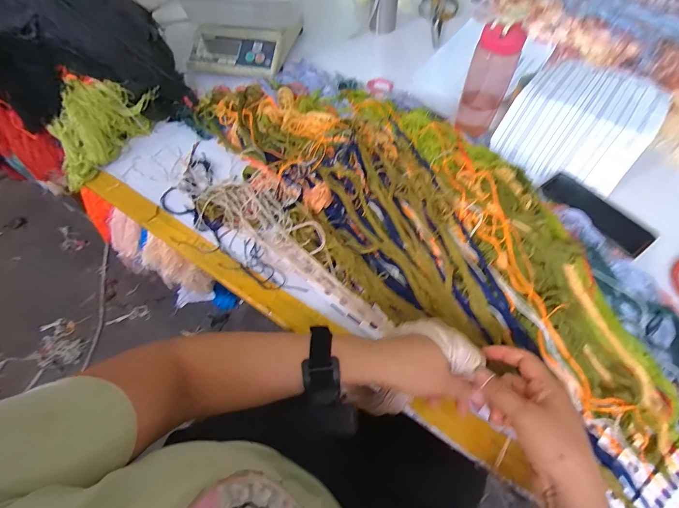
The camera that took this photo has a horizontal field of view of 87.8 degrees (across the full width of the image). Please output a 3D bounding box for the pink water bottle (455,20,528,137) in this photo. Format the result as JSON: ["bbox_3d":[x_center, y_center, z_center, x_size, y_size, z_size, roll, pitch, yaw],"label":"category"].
[{"bbox_3d":[0.246,-0.289,0.581,0.065,0.175,0.055,19,62,12],"label":"pink water bottle"}]

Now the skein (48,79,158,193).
[{"bbox_3d":[-0.427,-0.230,0.619,0.081,0.108,0.211,27,64,16],"label":"skein"}]

